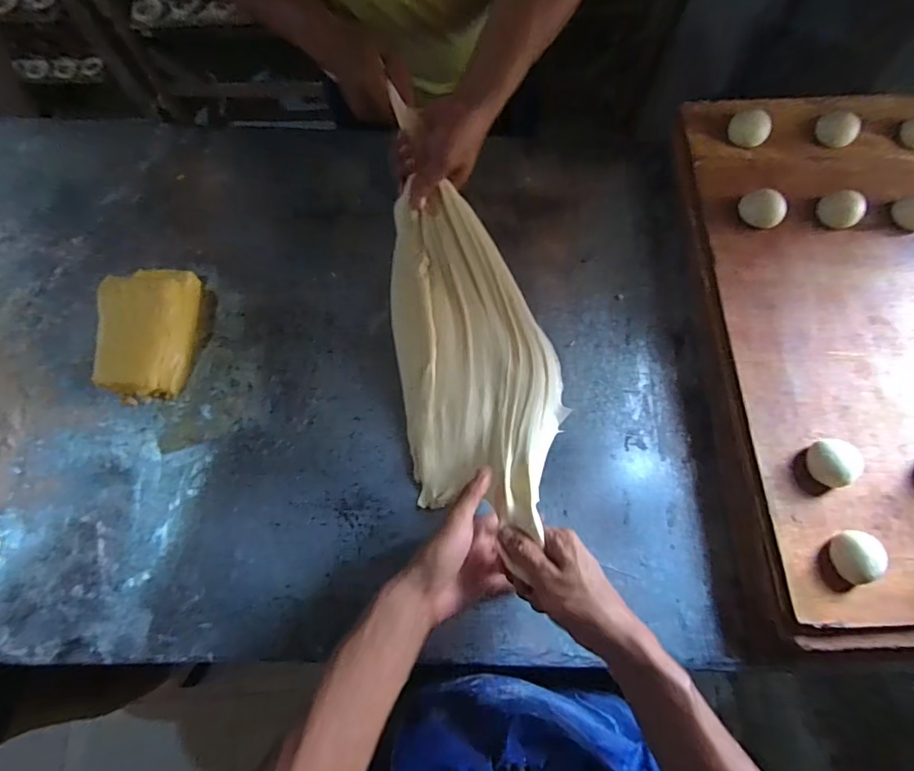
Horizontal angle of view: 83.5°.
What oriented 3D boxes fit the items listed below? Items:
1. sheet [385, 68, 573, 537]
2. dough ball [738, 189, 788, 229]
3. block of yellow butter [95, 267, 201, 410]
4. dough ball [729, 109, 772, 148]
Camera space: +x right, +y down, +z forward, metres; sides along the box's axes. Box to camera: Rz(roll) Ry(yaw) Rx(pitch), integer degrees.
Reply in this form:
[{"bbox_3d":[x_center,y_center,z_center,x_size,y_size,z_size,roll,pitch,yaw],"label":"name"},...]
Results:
[{"bbox_3d":[0.018,-0.046,0.537,0.169,0.088,0.372,-12,74,-2],"label":"sheet"},{"bbox_3d":[0.338,-0.194,0.567,0.046,0.028,0.035,42,77,11],"label":"dough ball"},{"bbox_3d":[-0.332,-0.061,0.554,0.096,0.038,0.152,-1,73,-1],"label":"block of yellow butter"},{"bbox_3d":[0.340,-0.298,0.597,0.043,0.024,0.042,0,73,-1],"label":"dough ball"}]

